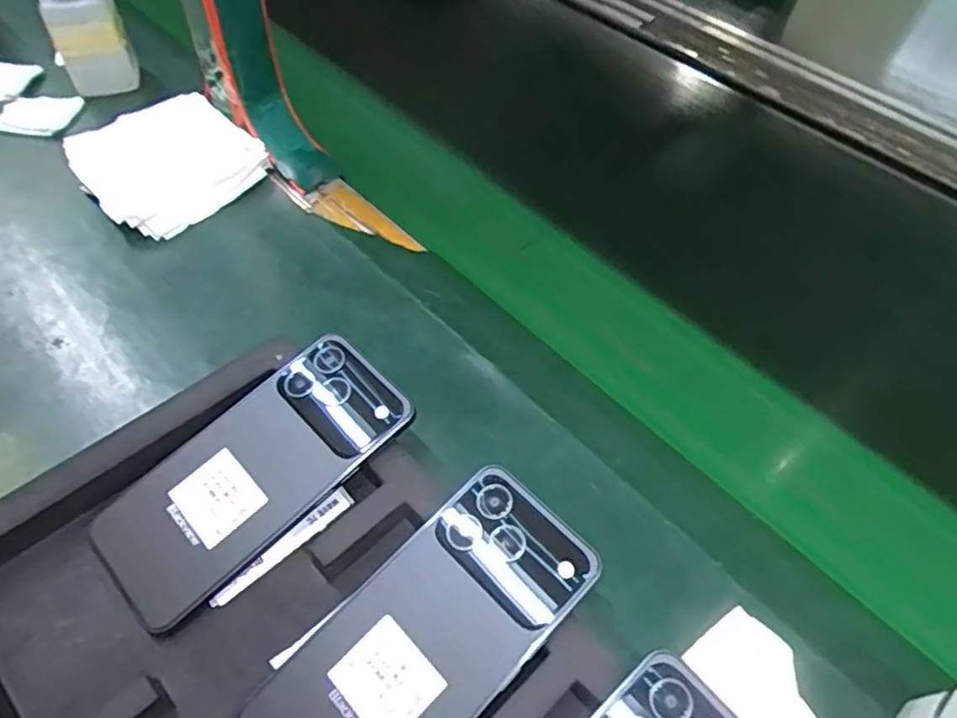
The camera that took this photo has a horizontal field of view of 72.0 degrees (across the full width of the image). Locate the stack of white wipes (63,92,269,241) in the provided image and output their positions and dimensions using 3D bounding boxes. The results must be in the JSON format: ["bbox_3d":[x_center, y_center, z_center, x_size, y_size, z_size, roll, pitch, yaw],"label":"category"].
[{"bbox_3d":[-0.236,-0.151,0.500,0.104,0.035,0.117,39,59,22],"label":"stack of white wipes"}]

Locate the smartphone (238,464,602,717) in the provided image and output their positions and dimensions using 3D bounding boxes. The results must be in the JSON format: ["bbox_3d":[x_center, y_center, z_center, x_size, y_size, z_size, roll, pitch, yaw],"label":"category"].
[{"bbox_3d":[-0.023,0.125,0.292,0.073,0.005,0.160,40,72,23],"label":"smartphone"}]

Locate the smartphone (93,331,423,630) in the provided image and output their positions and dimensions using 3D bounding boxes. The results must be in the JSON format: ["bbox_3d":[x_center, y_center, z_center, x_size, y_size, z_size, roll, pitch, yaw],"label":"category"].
[{"bbox_3d":[-0.114,0.055,0.338,0.159,0.012,0.074,-40,69,-17],"label":"smartphone"}]

